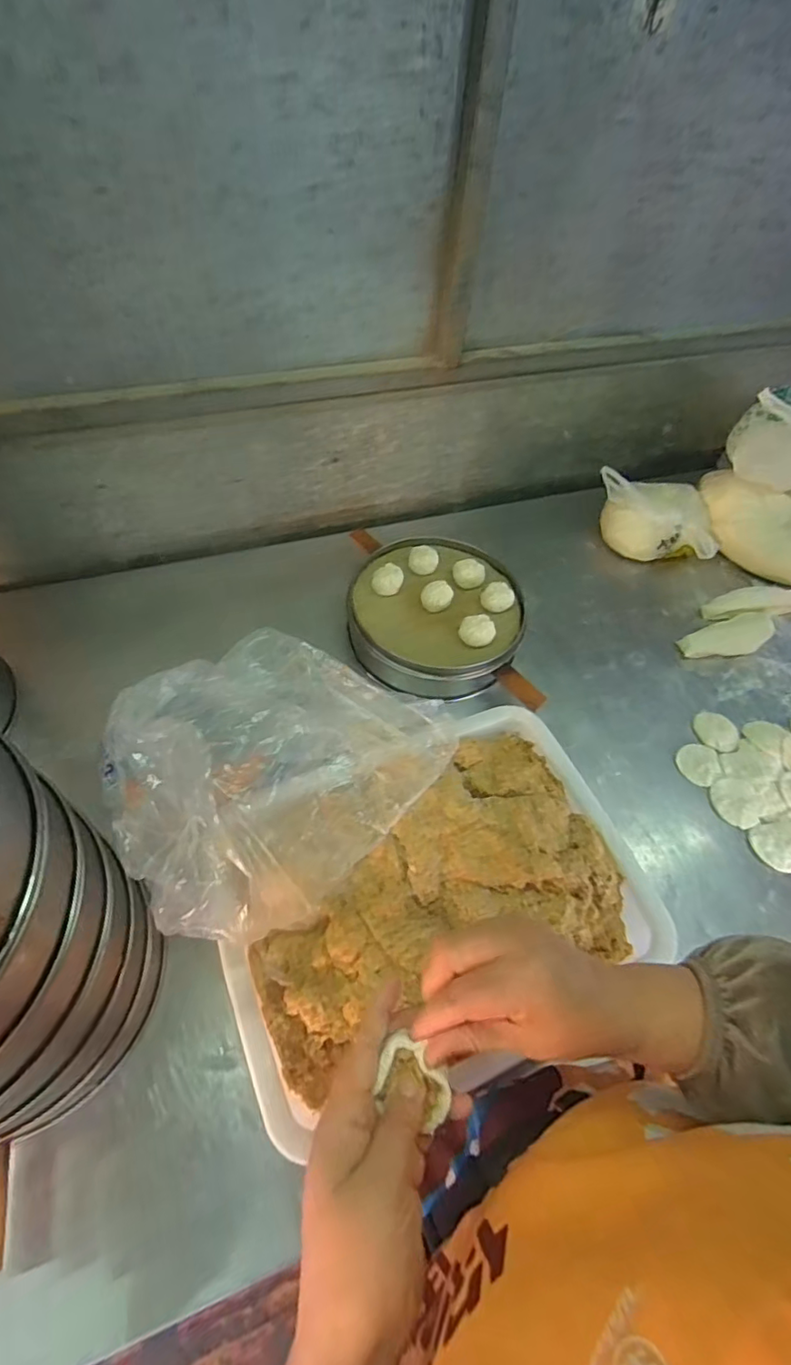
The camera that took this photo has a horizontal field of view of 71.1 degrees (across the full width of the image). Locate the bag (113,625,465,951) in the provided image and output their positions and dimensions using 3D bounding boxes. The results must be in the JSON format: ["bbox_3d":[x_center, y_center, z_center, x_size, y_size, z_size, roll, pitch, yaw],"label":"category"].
[{"bbox_3d":[-0.097,0.070,0.477,0.221,0.143,0.287,26,57,14],"label":"bag"}]

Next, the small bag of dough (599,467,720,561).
[{"bbox_3d":[0.429,-0.265,0.907,0.190,0.099,0.117,-2,55,-6],"label":"small bag of dough"}]

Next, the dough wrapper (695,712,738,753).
[{"bbox_3d":[0.432,0.065,0.743,0.056,0.006,0.058,2,55,-3],"label":"dough wrapper"}]

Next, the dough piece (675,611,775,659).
[{"bbox_3d":[0.496,-0.067,0.814,0.160,0.021,0.056,-12,57,-12],"label":"dough piece"}]

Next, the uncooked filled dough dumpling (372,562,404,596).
[{"bbox_3d":[-0.011,-0.139,0.750,0.041,0.022,0.045,2,55,-3],"label":"uncooked filled dough dumpling"}]

